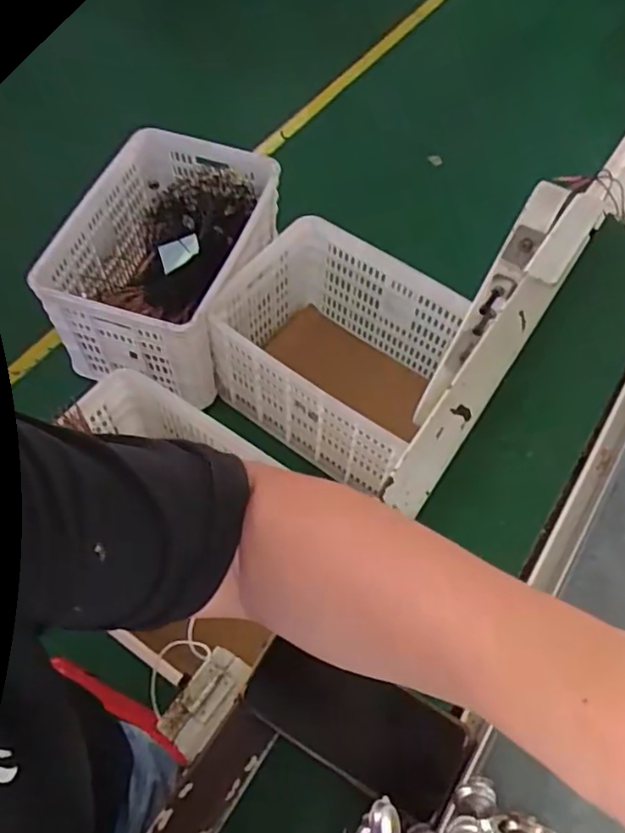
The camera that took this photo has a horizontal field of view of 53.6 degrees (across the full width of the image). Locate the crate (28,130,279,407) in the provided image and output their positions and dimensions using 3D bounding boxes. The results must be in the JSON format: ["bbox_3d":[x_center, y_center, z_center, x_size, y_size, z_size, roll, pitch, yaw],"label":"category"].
[{"bbox_3d":[-0.275,-0.347,1.265,0.316,0.227,0.460,21,61,8],"label":"crate"}]

